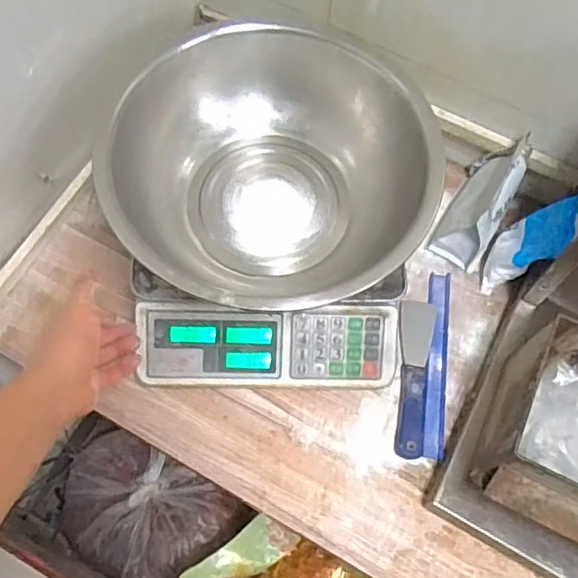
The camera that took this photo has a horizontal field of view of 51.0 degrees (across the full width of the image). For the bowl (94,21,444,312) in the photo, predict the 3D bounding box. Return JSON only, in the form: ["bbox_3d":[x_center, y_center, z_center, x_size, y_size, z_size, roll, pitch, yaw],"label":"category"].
[{"bbox_3d":[-0.026,-0.123,0.721,0.347,0.146,0.353,2,63,-3],"label":"bowl"}]

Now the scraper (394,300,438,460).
[{"bbox_3d":[0.163,0.109,0.792,0.045,0.022,0.216,12,63,2],"label":"scraper"}]

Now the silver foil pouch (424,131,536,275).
[{"bbox_3d":[0.279,-0.128,0.870,0.079,0.106,0.171,28,65,10],"label":"silver foil pouch"}]

